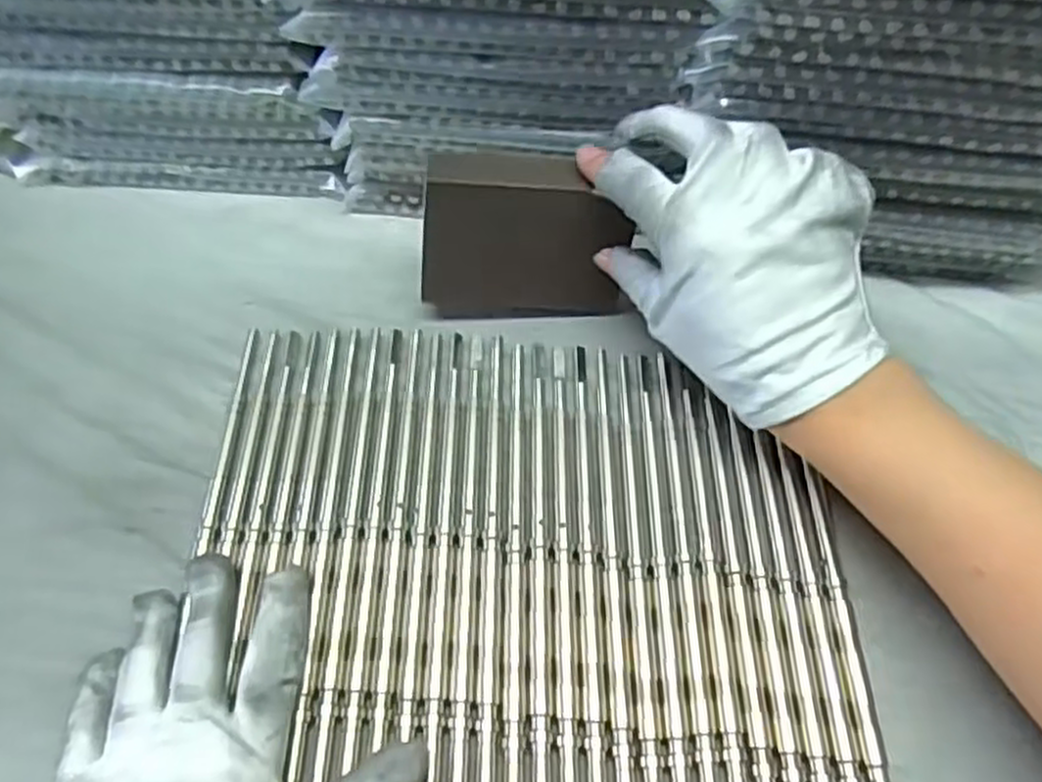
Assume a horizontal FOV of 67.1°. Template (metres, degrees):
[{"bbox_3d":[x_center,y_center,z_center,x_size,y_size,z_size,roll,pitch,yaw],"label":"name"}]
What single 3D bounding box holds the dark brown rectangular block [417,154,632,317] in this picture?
[{"bbox_3d":[0.002,-0.070,0.371,0.092,0.082,0.012,-1,41,-3],"label":"dark brown rectangular block"}]

